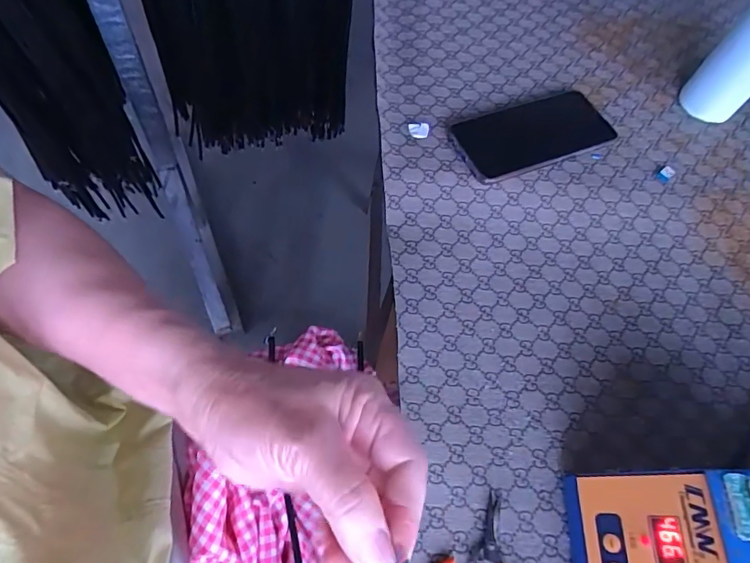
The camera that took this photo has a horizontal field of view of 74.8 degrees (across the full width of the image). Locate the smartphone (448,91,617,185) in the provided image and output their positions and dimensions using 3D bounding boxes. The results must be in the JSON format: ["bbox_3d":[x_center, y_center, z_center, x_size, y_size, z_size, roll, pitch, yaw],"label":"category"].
[{"bbox_3d":[0.155,-0.145,0.479,0.163,0.011,0.078,-19,67,-12],"label":"smartphone"}]

